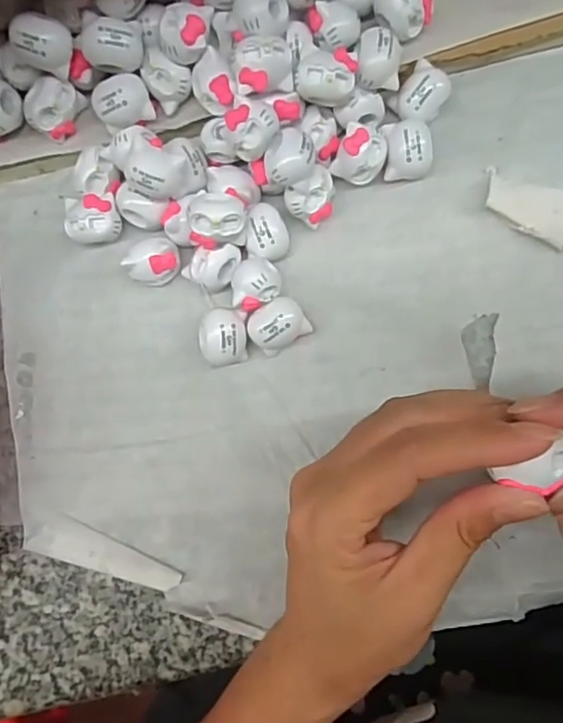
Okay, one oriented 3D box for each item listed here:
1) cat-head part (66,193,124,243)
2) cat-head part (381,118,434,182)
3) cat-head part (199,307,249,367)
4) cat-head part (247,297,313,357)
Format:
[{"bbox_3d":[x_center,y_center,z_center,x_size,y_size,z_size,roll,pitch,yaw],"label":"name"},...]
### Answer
[{"bbox_3d":[-0.087,-0.066,0.273,0.024,0.019,0.023,-2,82,4],"label":"cat-head part"},{"bbox_3d":[0.057,-0.094,0.265,0.020,0.021,0.023,-5,82,4],"label":"cat-head part"},{"bbox_3d":[-0.025,-0.010,0.261,0.019,0.021,0.026,1,83,4],"label":"cat-head part"},{"bbox_3d":[-0.002,-0.017,0.260,0.025,0.020,0.020,-26,81,0],"label":"cat-head part"}]

